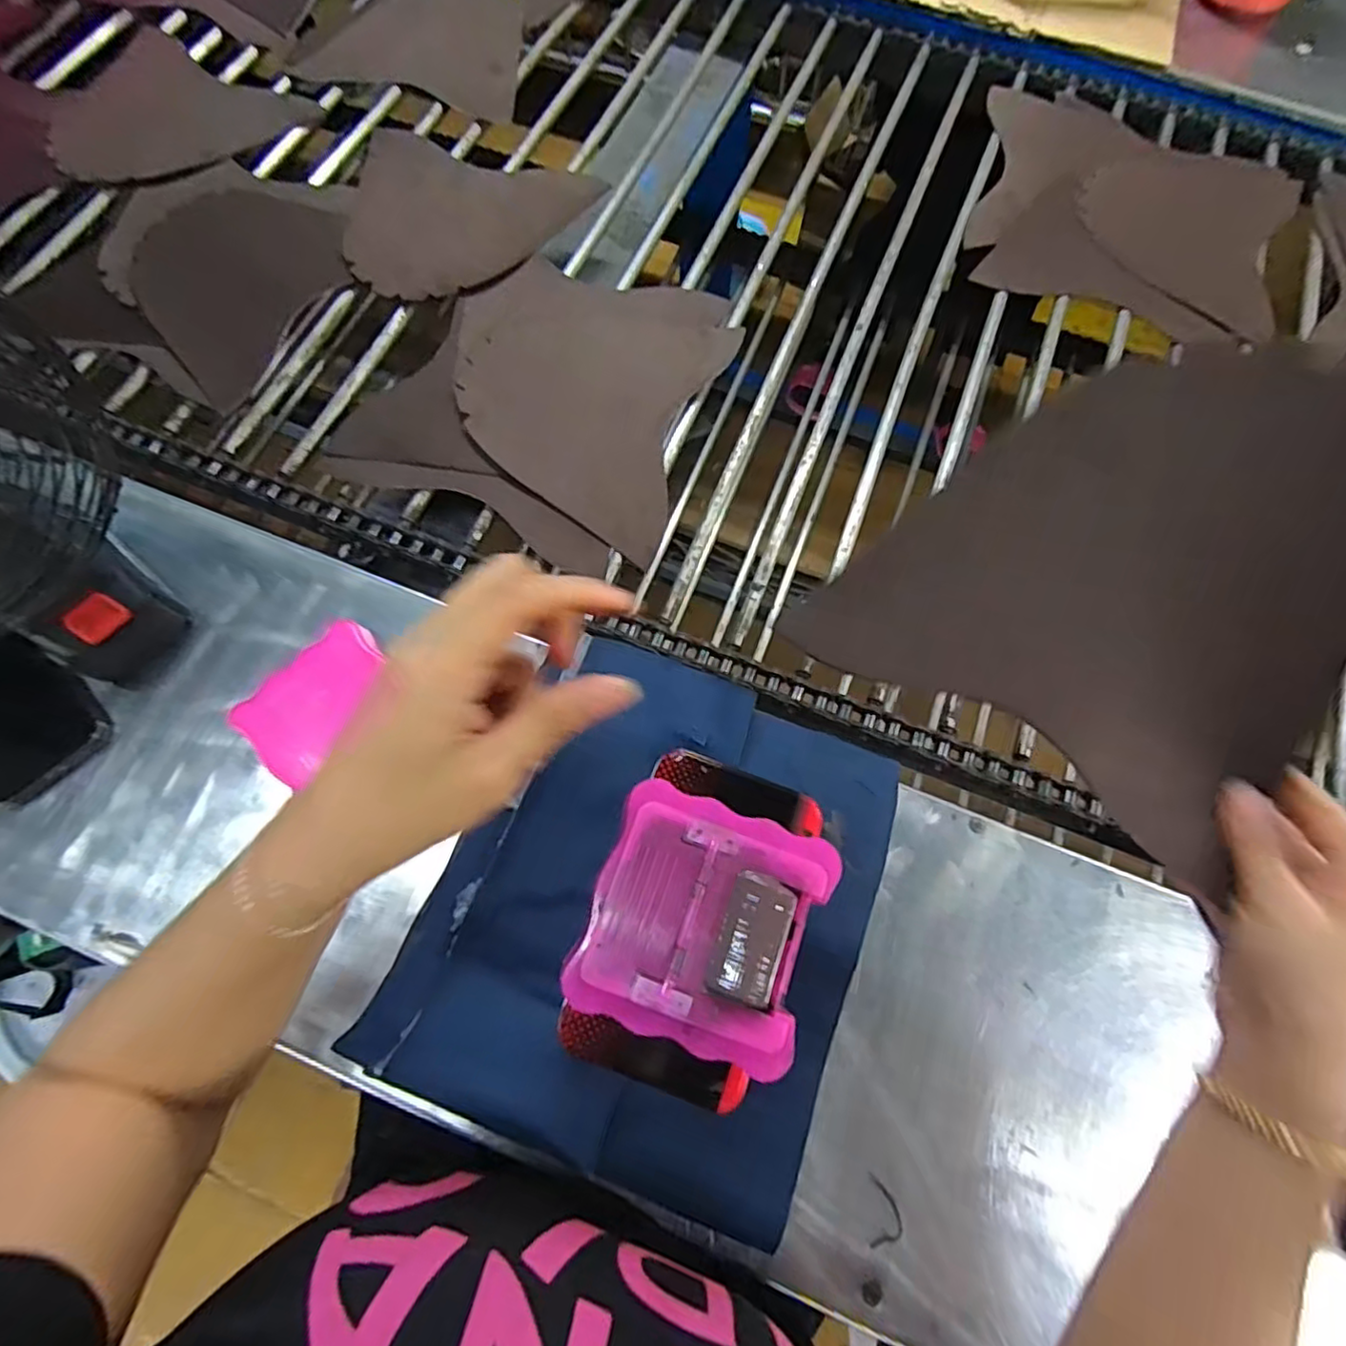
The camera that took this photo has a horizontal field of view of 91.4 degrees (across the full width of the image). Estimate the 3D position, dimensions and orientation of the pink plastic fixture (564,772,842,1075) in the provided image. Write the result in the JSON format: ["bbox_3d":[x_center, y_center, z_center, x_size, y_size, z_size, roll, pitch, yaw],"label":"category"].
[{"bbox_3d":[0.015,0.116,0.307,0.103,0.015,0.104,19,72,5],"label":"pink plastic fixture"}]

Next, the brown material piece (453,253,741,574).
[{"bbox_3d":[-0.091,-0.250,0.583,0.244,0.008,0.253,20,72,5],"label":"brown material piece"}]

